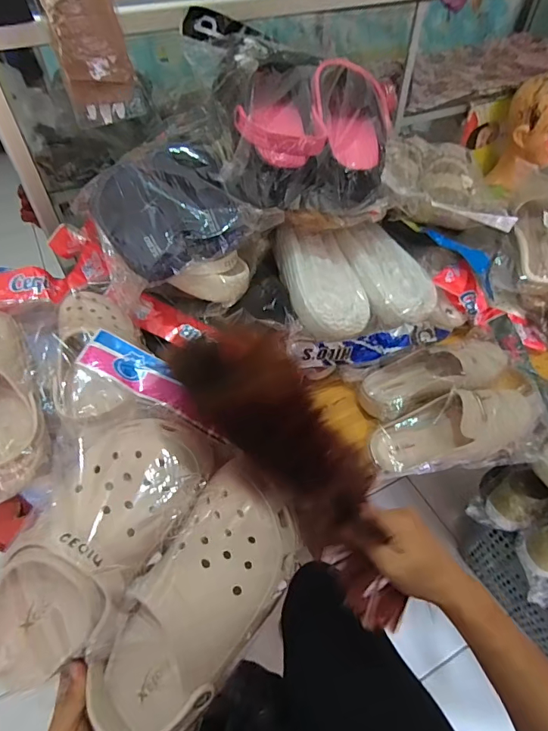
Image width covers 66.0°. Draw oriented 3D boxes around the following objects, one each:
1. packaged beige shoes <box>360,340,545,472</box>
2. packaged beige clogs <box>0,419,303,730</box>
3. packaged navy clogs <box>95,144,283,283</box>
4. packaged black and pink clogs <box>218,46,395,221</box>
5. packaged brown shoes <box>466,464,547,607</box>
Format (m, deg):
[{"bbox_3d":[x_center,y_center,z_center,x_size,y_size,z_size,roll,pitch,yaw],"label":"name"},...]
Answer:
[{"bbox_3d":[0.255,0.042,0.607,0.278,0.068,0.182,-10,50,-8],"label":"packaged beige shoes"},{"bbox_3d":[-0.106,0.172,0.338,0.209,0.100,0.239,28,78,2],"label":"packaged beige clogs"},{"bbox_3d":[-0.129,-0.202,0.568,0.209,0.100,0.157,-27,84,-8],"label":"packaged navy clogs"},{"bbox_3d":[0.040,-0.319,0.584,0.229,0.156,0.210,-3,49,-2],"label":"packaged black and pink clogs"},{"bbox_3d":[0.471,0.296,0.754,0.123,0.114,0.215,-22,52,-17],"label":"packaged brown shoes"}]

